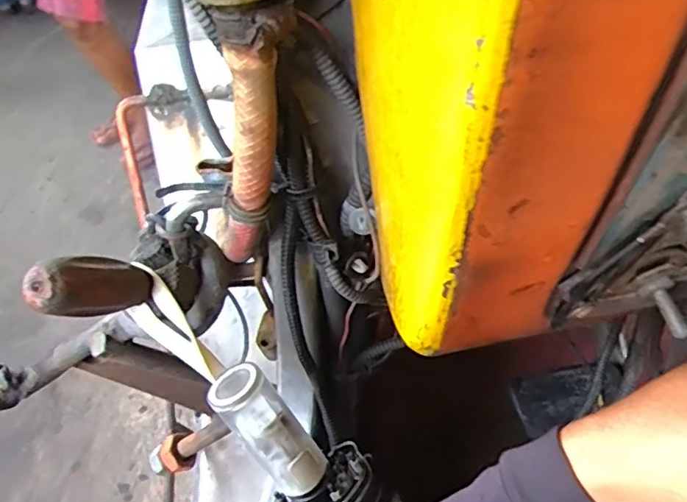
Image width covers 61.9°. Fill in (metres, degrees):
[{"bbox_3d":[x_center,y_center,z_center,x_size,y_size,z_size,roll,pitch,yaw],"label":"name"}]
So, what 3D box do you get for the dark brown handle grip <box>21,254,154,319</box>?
[{"bbox_3d":[-0.114,0.018,0.271,0.020,0.027,0.069,17,3,22],"label":"dark brown handle grip"}]

